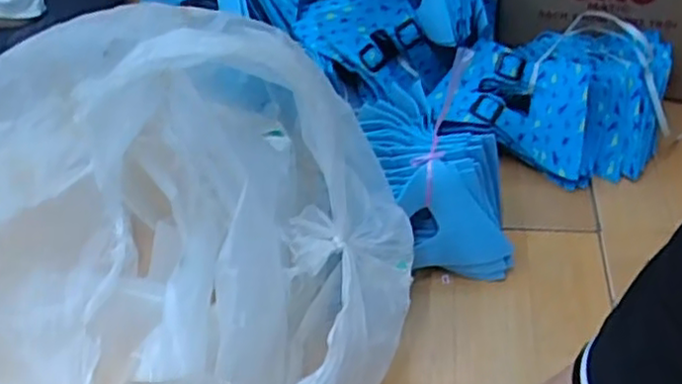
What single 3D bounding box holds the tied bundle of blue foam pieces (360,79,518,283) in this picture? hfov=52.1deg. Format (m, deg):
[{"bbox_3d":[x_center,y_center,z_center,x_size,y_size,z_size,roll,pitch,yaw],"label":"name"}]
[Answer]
[{"bbox_3d":[0.099,-0.017,0.723,0.109,0.091,0.226,-23,70,-17],"label":"tied bundle of blue foam pieces"}]

